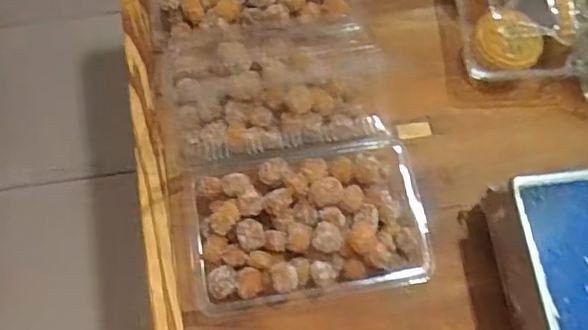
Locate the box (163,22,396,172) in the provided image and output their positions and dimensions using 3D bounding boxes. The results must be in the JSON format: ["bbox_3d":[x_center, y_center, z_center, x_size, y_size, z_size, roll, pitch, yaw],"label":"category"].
[{"bbox_3d":[-0.021,-0.070,0.608,0.210,0.046,0.135,-8,69,-3],"label":"box"}]

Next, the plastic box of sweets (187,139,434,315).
[{"bbox_3d":[0.014,0.050,0.574,0.211,0.044,0.136,-9,70,-3],"label":"plastic box of sweets"}]

